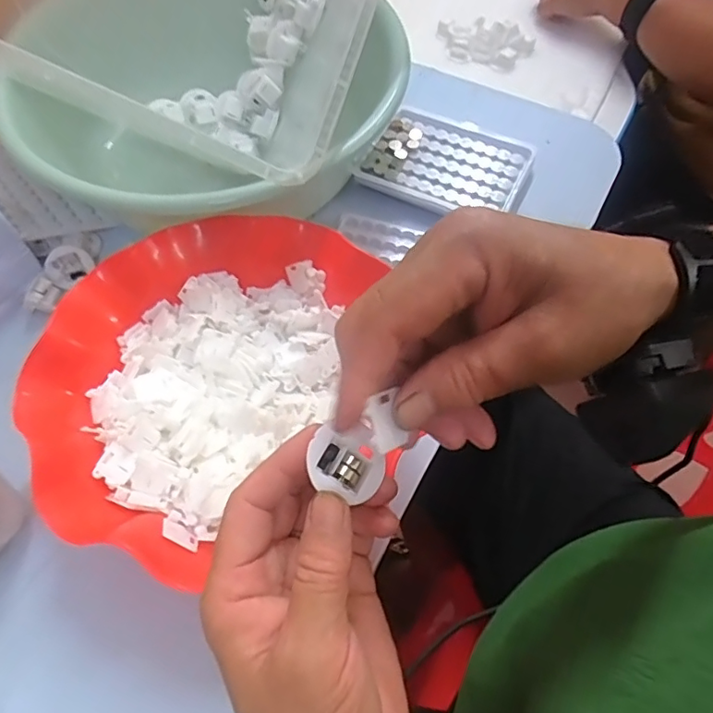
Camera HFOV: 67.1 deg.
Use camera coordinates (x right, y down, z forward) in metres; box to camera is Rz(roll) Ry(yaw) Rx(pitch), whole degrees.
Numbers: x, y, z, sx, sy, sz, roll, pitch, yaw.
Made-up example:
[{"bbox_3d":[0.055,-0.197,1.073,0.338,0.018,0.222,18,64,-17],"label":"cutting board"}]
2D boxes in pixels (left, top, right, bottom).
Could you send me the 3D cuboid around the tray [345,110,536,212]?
[{"bbox_3d":[0.076,-0.164,0.453,0.133,0.014,0.089,20,62,10],"label":"tray"}]

